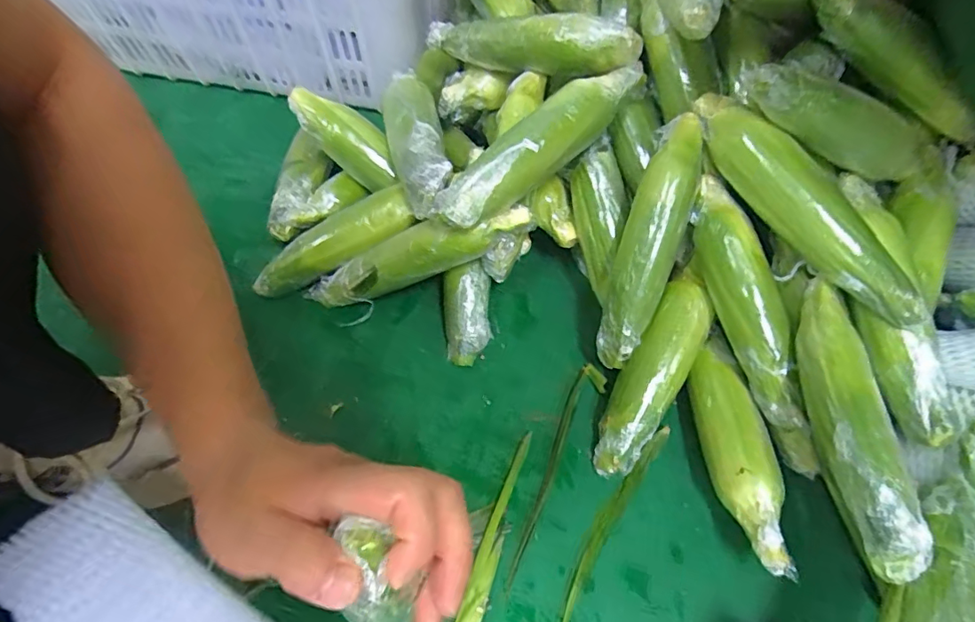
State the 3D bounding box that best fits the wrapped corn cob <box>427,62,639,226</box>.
[{"bbox_3d":[0.053,-0.155,0.477,0.234,0.055,0.063,-35,64,-21],"label":"wrapped corn cob"}]

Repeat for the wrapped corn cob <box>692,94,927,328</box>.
[{"bbox_3d":[0.269,-0.092,0.443,0.045,0.053,0.252,-33,78,-20],"label":"wrapped corn cob"}]

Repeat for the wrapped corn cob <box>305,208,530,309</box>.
[{"bbox_3d":[-0.080,-0.052,0.514,0.256,0.053,0.045,-18,55,22],"label":"wrapped corn cob"}]

